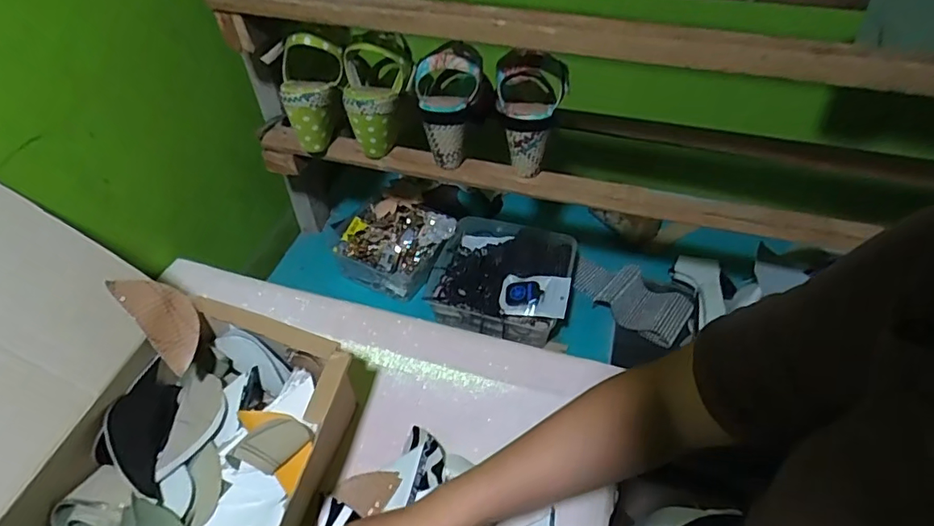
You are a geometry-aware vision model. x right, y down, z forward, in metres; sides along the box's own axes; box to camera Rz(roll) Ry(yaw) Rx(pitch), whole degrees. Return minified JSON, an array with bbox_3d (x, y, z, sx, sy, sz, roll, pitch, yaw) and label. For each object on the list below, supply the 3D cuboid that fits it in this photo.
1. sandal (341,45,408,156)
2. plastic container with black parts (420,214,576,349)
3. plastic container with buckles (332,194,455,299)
[{"bbox_3d":[-0.111,-0.204,0.671,0.081,0.130,0.074,-8,47,-7],"label":"sandal"},{"bbox_3d":[0.053,0.015,0.824,0.212,0.063,0.196,13,48,12],"label":"plastic container with black parts"},{"bbox_3d":[-0.121,-0.036,0.873,0.179,0.077,0.145,19,50,17],"label":"plastic container with buckles"}]

